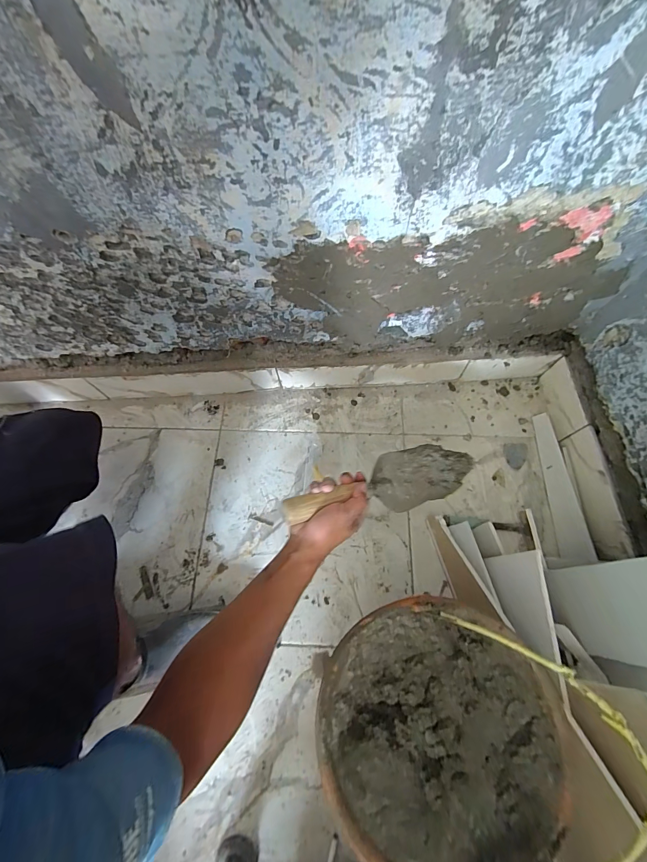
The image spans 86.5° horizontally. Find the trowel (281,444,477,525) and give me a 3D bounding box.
[{"bbox_3d":[0.092,0.079,0.514,0.300,0.068,0.087,-10,65,-22],"label":"trowel"}]

